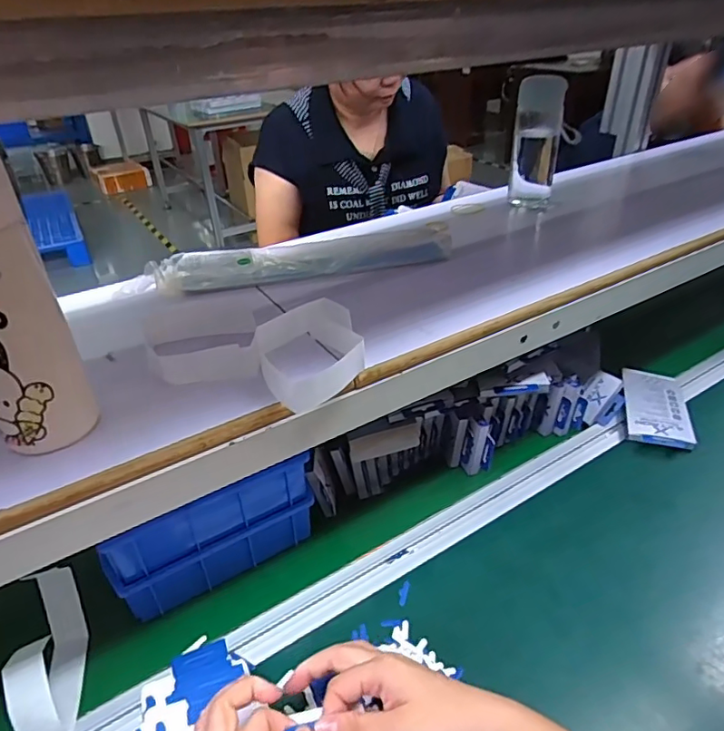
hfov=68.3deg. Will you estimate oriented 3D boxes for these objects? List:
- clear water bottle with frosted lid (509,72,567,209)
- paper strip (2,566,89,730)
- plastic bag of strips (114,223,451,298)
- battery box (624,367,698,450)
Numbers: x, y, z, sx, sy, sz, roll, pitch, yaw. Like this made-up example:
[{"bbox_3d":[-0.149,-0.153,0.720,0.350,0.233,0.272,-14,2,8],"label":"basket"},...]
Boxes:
[{"bbox_3d":[0.231,-0.284,0.715,0.060,0.183,0.062,7,36,14],"label":"clear water bottle with frosted lid"},{"bbox_3d":[-0.269,0.250,0.455,0.045,0.072,0.125,-12,35,-13],"label":"paper strip"},{"bbox_3d":[-0.072,-0.126,0.616,0.369,0.030,0.088,-10,35,-11],"label":"plastic bag of strips"},{"bbox_3d":[0.395,0.055,0.721,0.074,0.024,0.146,7,35,13],"label":"battery box"}]

